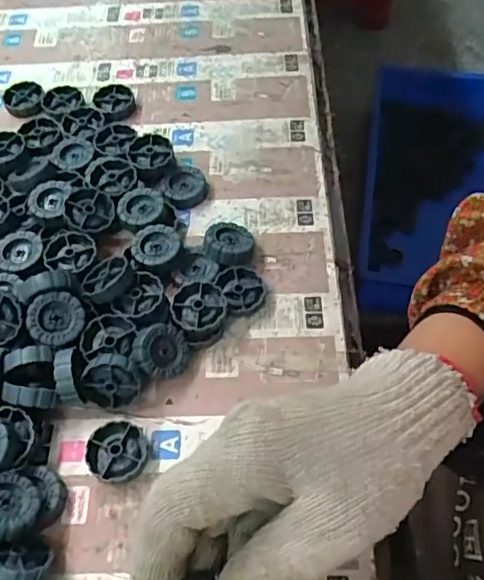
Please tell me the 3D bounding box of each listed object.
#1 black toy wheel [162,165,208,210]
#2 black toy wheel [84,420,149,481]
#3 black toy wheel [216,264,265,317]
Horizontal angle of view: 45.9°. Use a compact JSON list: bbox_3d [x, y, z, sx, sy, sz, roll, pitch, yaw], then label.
[{"bbox_3d":[-0.050,-0.087,0.483,0.033,0.015,0.037,30,68,16],"label":"black toy wheel"},{"bbox_3d":[-0.082,0.105,0.374,0.038,0.013,0.038,-1,63,2],"label":"black toy wheel"},{"bbox_3d":[0.001,-0.001,0.428,0.033,0.009,0.039,-21,64,-8],"label":"black toy wheel"}]

